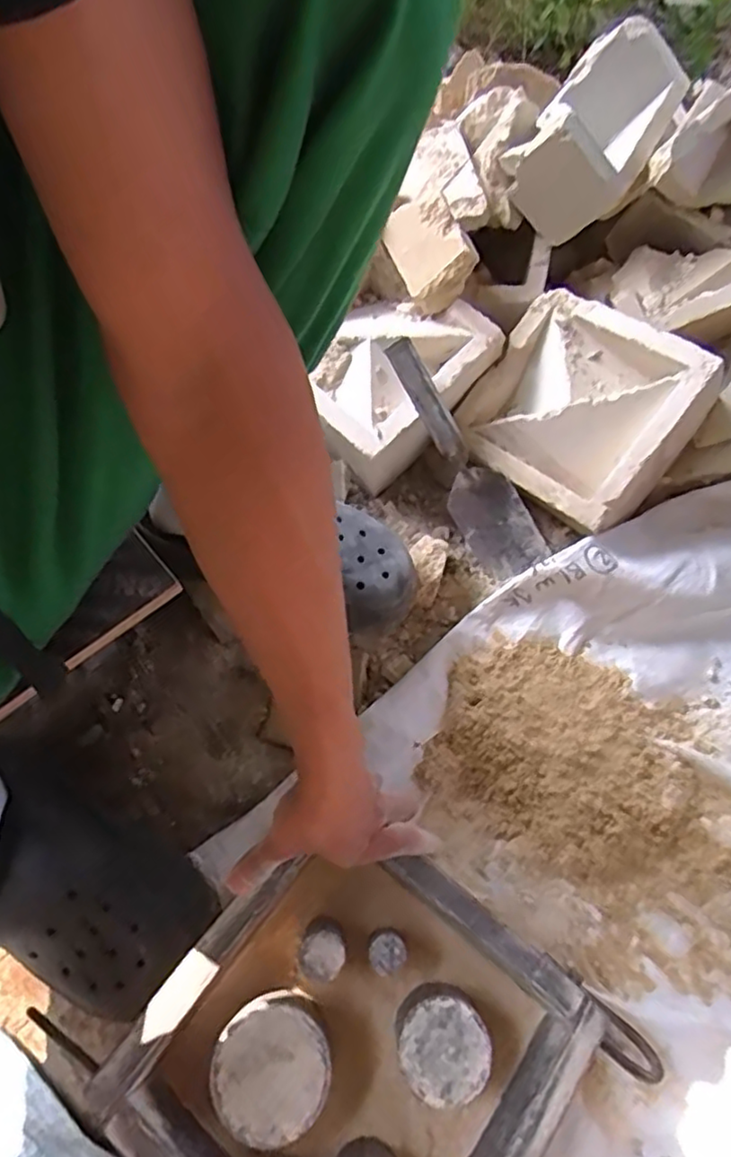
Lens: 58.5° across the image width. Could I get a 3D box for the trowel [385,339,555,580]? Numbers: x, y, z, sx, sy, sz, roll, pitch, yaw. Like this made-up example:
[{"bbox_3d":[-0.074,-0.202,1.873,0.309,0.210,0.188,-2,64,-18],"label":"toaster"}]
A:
[{"bbox_3d":[0.096,-0.115,0.649,0.065,0.040,0.253,-37,107,-17],"label":"trowel"}]

